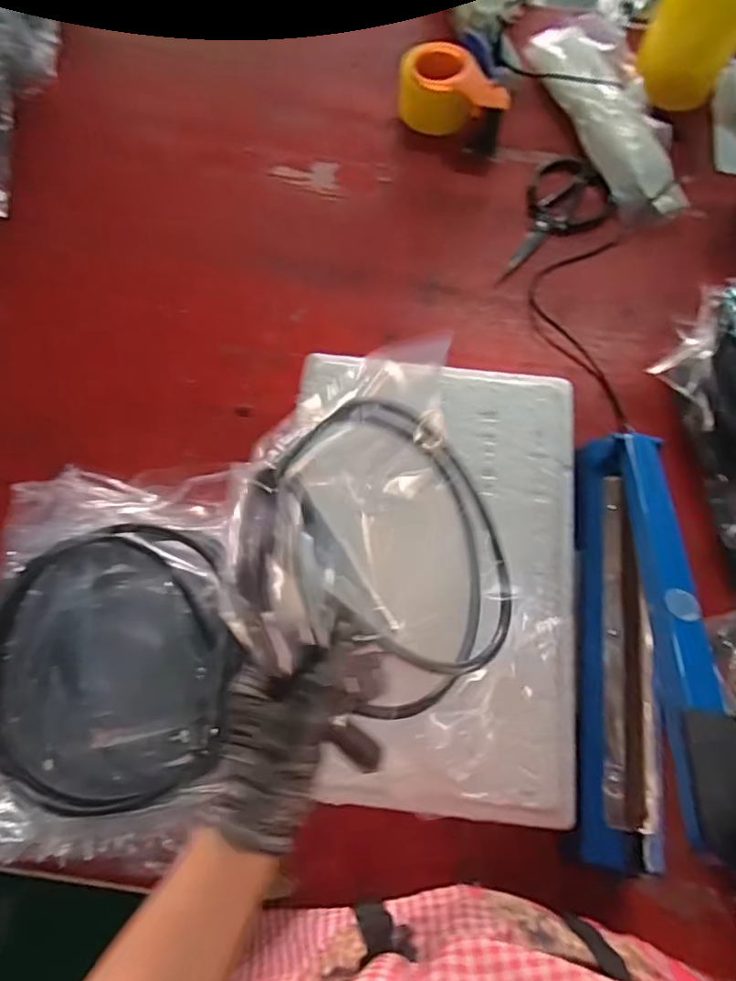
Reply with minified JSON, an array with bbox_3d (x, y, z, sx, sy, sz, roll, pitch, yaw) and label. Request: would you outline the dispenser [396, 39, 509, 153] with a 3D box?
[{"bbox_3d":[0.114,-0.530,0.819,0.152,0.075,0.094,16,71,5],"label":"dispenser"}]

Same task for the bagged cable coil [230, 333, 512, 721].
[{"bbox_3d":[0.018,0.041,0.430,0.239,0.050,0.238,3,86,-45],"label":"bagged cable coil"}]

